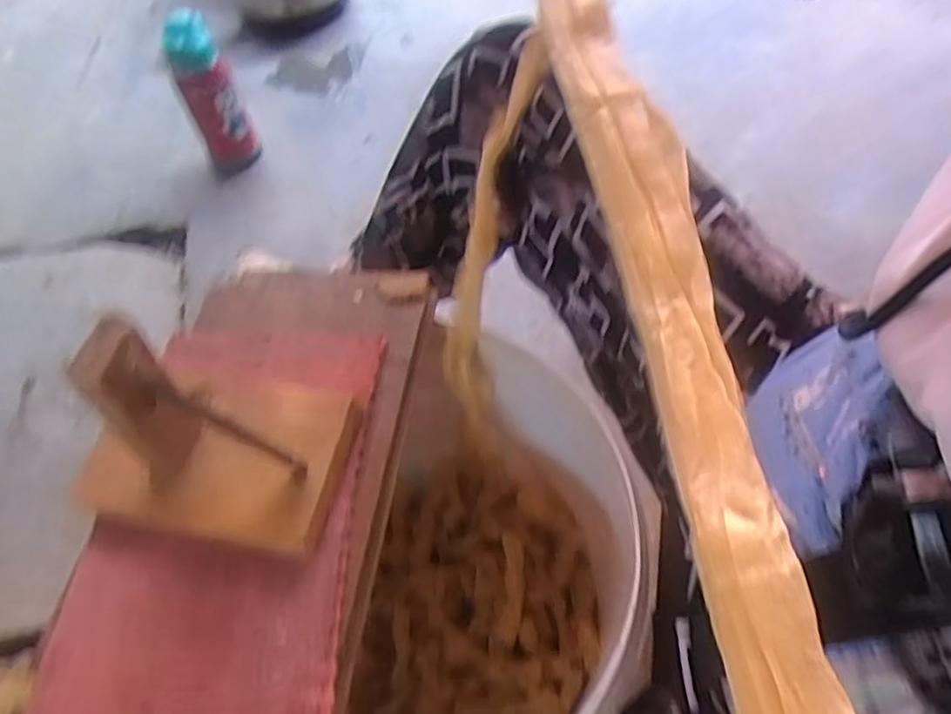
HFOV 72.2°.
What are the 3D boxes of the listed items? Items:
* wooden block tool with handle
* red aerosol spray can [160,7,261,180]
[{"bbox_3d":[-0.149,0.025,0.328,0.146,0.121,0.092,7,56,10],"label":"wooden block tool with handle"},{"bbox_3d":[-0.369,-0.358,0.915,0.075,0.206,0.063,-19,56,-8],"label":"red aerosol spray can"}]

